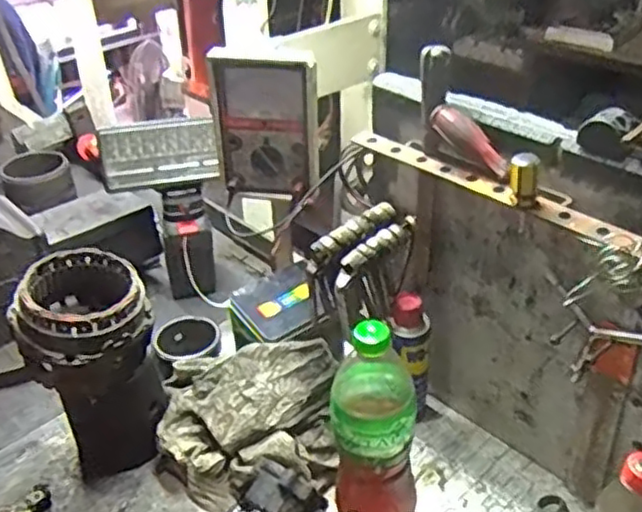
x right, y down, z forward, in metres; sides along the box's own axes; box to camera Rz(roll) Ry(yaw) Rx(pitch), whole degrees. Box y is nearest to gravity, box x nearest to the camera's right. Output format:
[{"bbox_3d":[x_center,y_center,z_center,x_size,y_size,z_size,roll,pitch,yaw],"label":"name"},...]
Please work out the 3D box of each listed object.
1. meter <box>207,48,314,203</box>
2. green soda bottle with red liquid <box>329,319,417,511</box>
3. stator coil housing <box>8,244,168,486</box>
[{"bbox_3d":[-0.069,-0.149,0.818,0.129,0.166,0.042,10,38,18],"label":"meter"},{"bbox_3d":[0.051,0.177,0.669,0.081,0.271,0.085,-1,35,0],"label":"green soda bottle with red liquid"},{"bbox_3d":[-0.251,0.128,0.784,0.132,0.241,0.131,-22,40,-27],"label":"stator coil housing"}]

